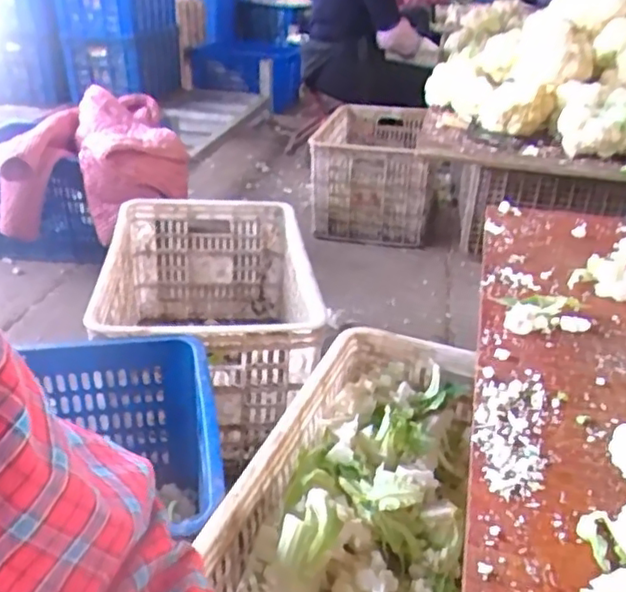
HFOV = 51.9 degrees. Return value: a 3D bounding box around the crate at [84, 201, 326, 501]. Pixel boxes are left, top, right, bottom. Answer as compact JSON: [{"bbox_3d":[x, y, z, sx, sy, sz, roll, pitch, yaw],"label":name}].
[{"bbox_3d":[-0.188,0.042,1.202,0.350,0.280,0.519,-4,29,-9],"label":"crate"}]

